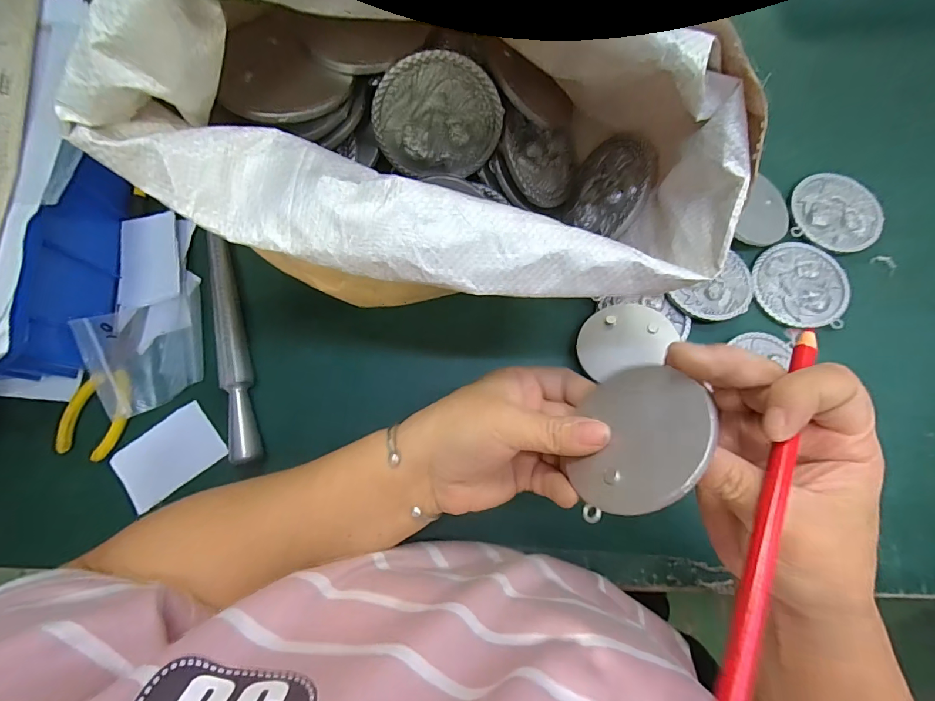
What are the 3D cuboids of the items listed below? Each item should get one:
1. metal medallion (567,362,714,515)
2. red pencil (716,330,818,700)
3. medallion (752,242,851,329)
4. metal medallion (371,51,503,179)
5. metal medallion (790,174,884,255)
[{"bbox_3d":[0.081,0.039,0.196,0.004,0.065,0.073,38,57,-26],"label":"metal medallion"},{"bbox_3d":[0.124,0.056,0.168,0.007,0.007,0.163,28,68,7],"label":"red pencil"},{"bbox_3d":[0.273,-0.054,0.340,0.072,0.006,0.072,0,78,1],"label":"medallion"},{"bbox_3d":[-0.016,-0.132,0.241,0.072,0.068,0.007,0,57,-10],"label":"metal medallion"},{"bbox_3d":[0.315,-0.118,0.357,0.070,0.008,0.068,9,78,3],"label":"metal medallion"}]

